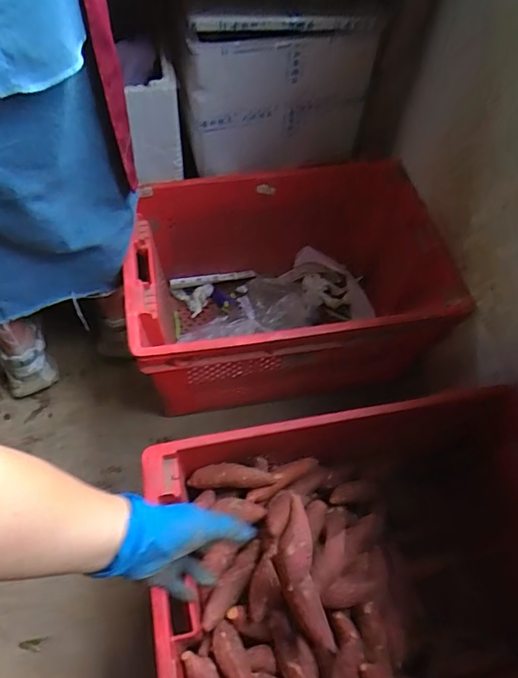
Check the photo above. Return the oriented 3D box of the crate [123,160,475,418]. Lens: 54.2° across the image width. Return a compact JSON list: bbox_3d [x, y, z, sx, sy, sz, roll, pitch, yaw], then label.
[{"bbox_3d":[0.066,-0.118,1.140,0.675,0.306,0.452,-8,59,-8],"label":"crate"}]

